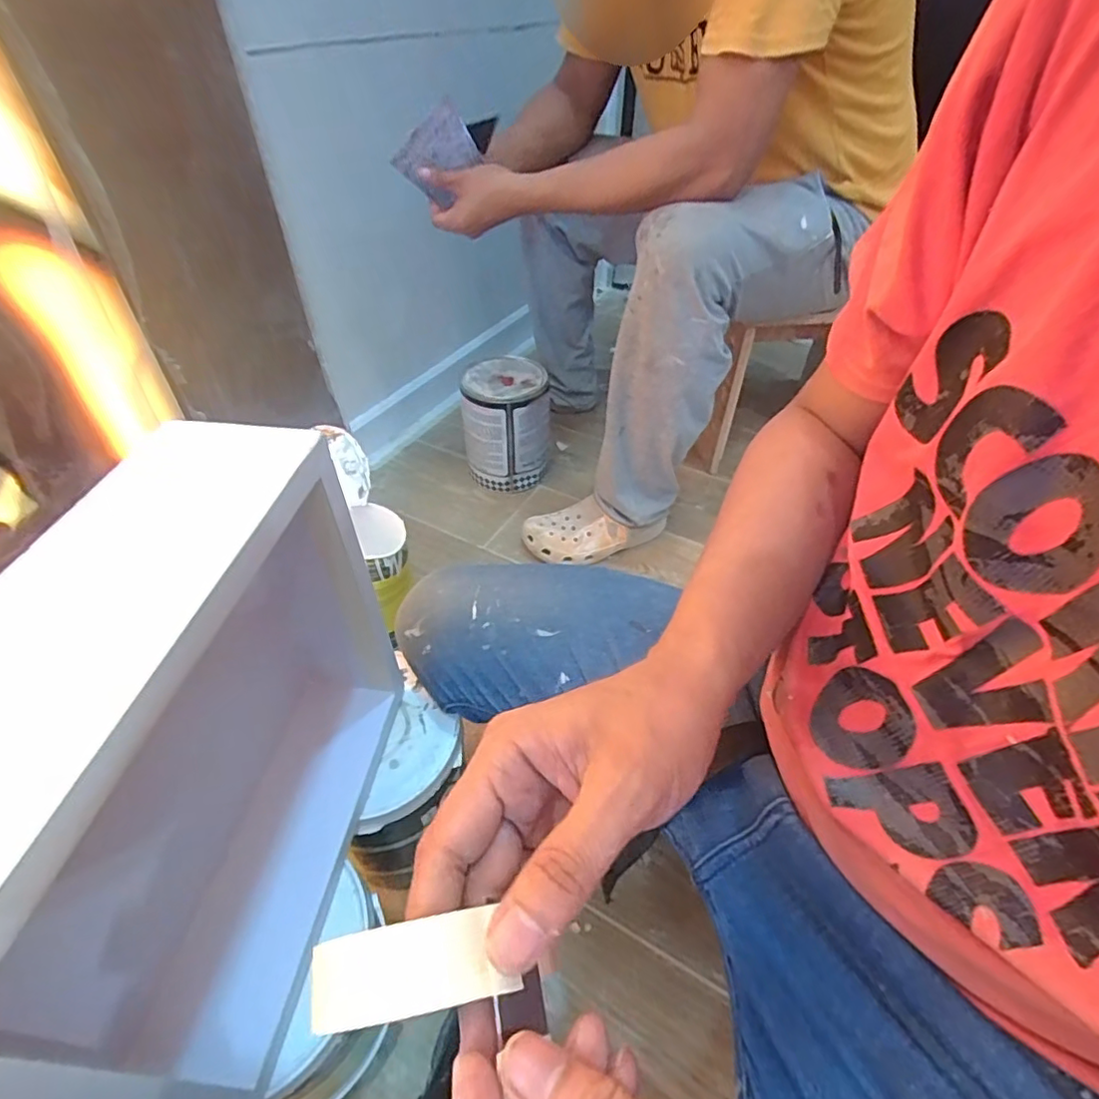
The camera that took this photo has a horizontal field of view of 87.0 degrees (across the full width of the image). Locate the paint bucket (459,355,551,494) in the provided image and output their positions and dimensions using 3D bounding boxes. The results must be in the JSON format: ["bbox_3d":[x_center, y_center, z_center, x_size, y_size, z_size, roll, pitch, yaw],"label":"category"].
[{"bbox_3d":[-0.085,-0.240,1.132,0.161,0.215,0.161,-4,46,-6],"label":"paint bucket"}]

